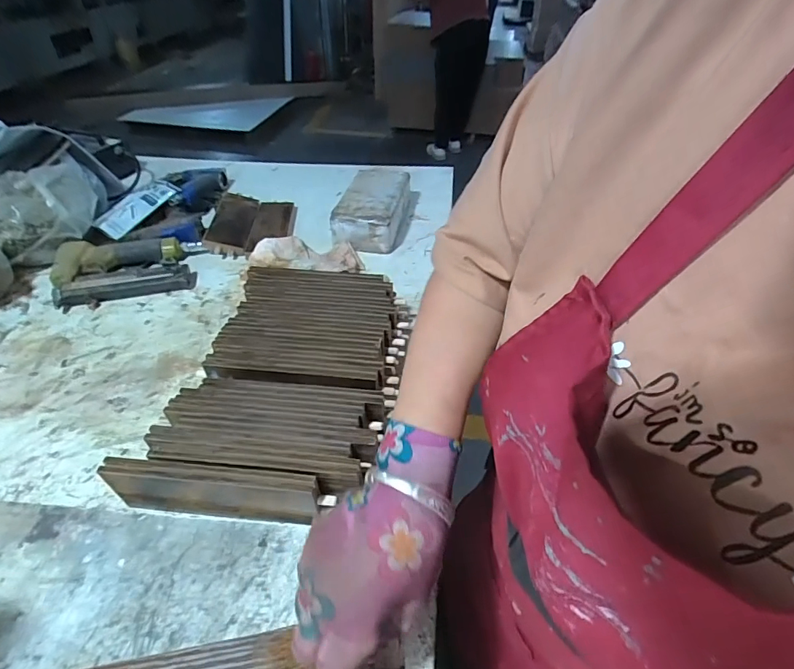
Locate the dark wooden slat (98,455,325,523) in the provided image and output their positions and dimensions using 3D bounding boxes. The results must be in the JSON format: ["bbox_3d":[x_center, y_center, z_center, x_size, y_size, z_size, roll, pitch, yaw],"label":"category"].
[{"bbox_3d":[-0.157,0.134,0.372,0.181,0.051,0.020,4,41,7],"label":"dark wooden slat"}]

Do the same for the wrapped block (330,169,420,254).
[{"bbox_3d":[-0.033,-0.230,0.775,0.112,0.064,0.233,6,41,8],"label":"wrapped block"}]

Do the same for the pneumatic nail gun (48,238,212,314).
[{"bbox_3d":[-0.409,-0.103,0.662,0.201,0.043,0.128,-14,42,-14],"label":"pneumatic nail gun"}]

